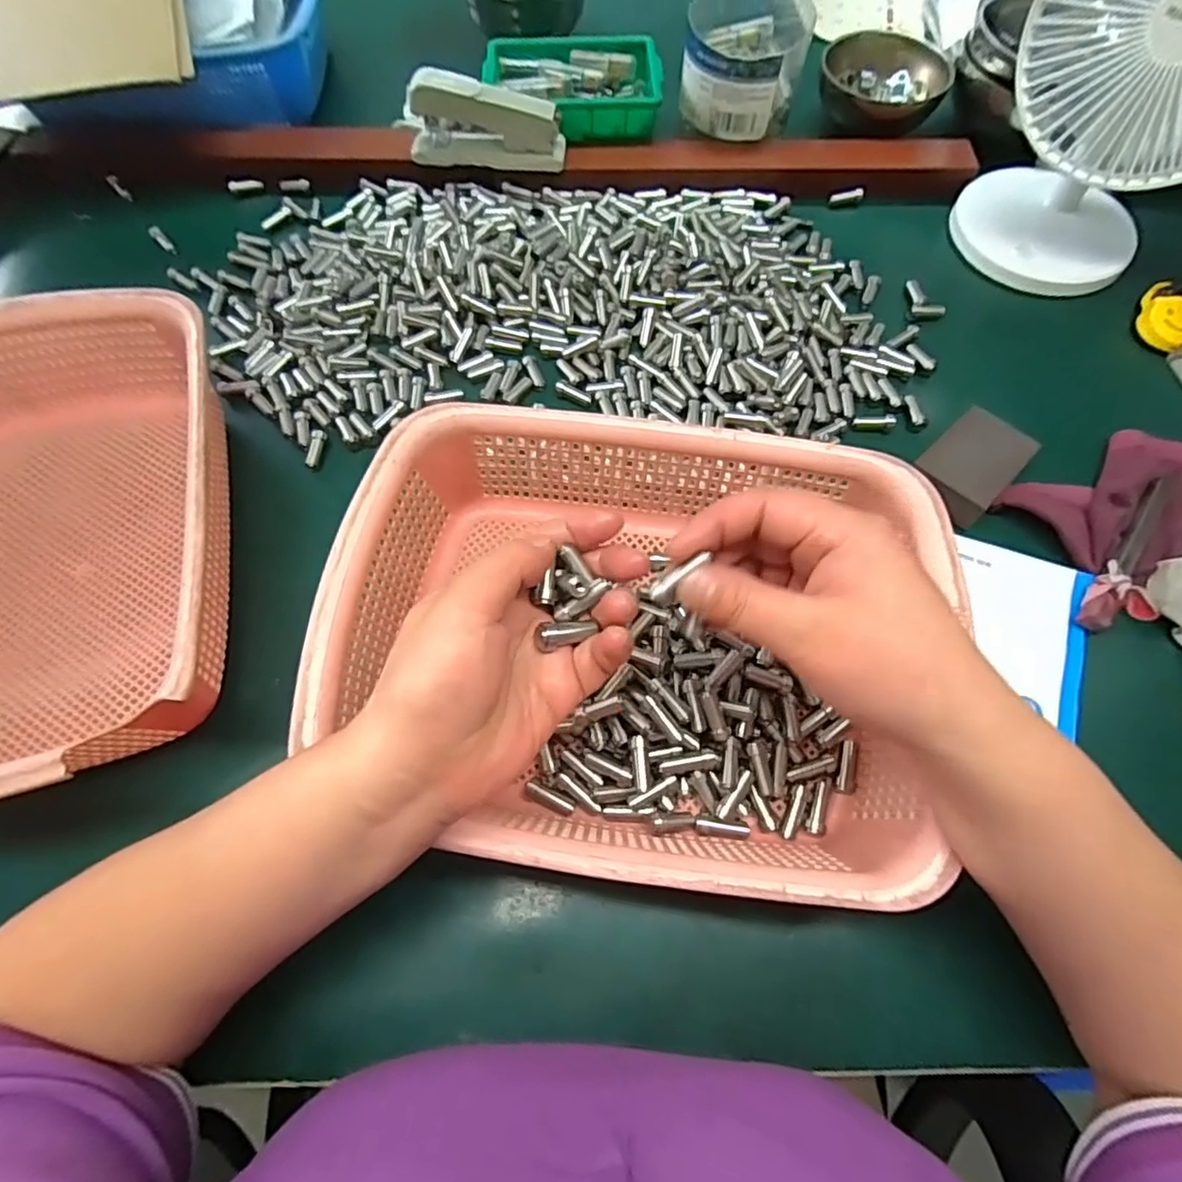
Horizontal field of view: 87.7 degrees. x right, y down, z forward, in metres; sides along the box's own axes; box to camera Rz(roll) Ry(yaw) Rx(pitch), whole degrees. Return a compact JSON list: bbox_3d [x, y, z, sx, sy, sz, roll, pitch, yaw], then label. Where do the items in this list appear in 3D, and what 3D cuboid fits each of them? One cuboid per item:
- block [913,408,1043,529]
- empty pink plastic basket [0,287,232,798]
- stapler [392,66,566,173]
[{"bbox_3d":[0.244,-0.081,0.391,0.065,0.024,0.049,-40,72,-16],"label":"block"},{"bbox_3d":[-0.308,-0.038,0.338,0.218,0.075,0.261,-14,67,-7],"label":"empty pink plastic basket"},{"bbox_3d":[-0.084,-0.365,0.483,0.122,0.070,0.030,4,66,1],"label":"stapler"}]

